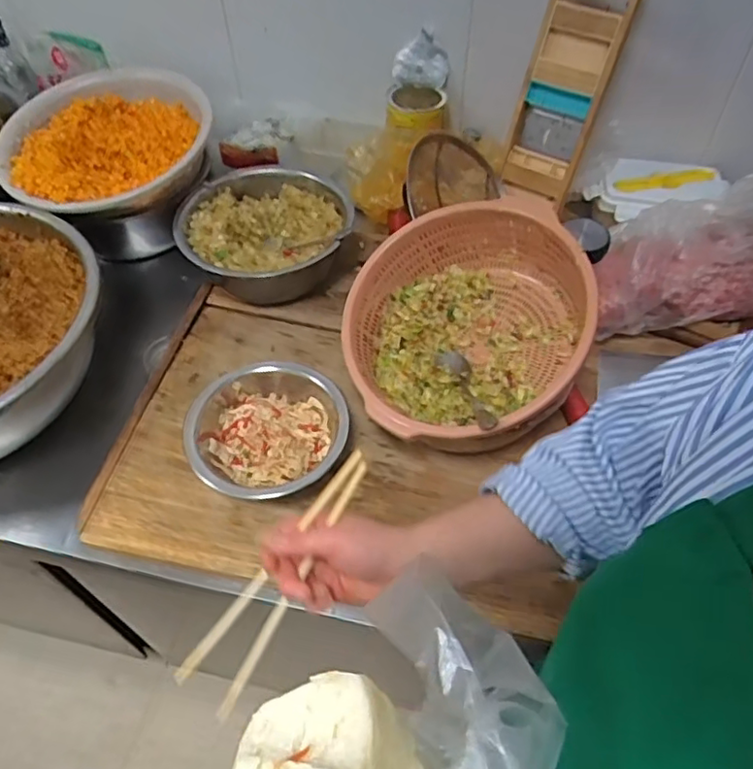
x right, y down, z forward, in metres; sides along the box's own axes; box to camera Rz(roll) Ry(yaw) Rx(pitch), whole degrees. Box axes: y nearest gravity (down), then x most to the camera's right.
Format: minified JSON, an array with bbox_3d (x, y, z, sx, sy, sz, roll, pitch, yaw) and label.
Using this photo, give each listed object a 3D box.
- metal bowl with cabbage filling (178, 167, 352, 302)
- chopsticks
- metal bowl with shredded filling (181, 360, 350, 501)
[{"bbox_3d":[-0.166,-0.223,0.925,0.247,0.091,0.234,0,51,0],"label":"metal bowl with cabbage filling"},{"bbox_3d":[-0.073,0.143,0.457,0.040,0.031,0.217,31,87,23],"label":"chopsticks"},{"bbox_3d":[-0.129,0.055,0.720,0.184,0.071,0.178,0,51,0],"label":"metal bowl with shredded filling"}]

